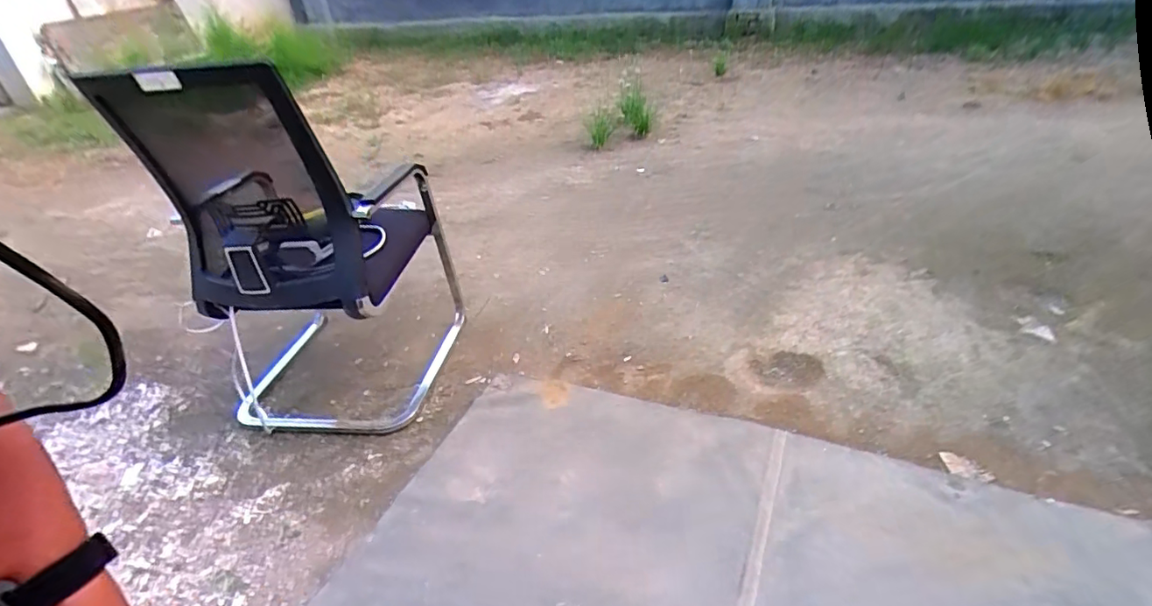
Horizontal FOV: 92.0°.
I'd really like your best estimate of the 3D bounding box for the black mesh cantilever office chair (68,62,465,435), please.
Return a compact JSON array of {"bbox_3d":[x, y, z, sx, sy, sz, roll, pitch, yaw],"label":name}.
[{"bbox_3d":[-0.777,-0.202,1.602,0.619,0.999,0.783,-2,33,6],"label":"black mesh cantilever office chair"}]

